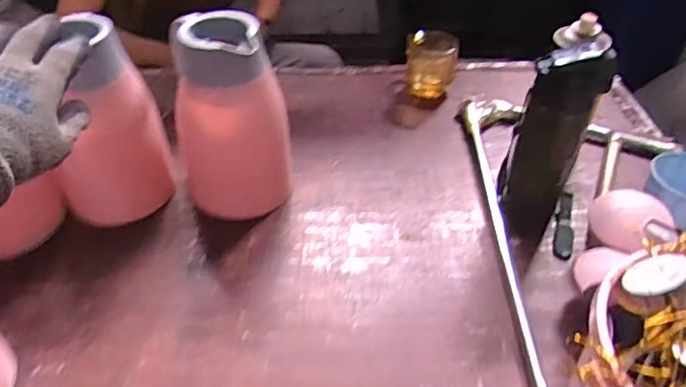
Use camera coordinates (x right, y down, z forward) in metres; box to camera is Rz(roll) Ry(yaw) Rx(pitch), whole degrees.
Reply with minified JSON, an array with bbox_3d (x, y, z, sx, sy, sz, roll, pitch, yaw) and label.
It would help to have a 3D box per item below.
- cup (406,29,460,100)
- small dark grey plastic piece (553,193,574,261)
[{"bbox_3d":[0.146,-0.216,0.912,0.083,0.088,0.083,5,43,6],"label":"cup"},{"bbox_3d":[0.280,0.040,0.689,0.022,0.006,0.108,-9,42,34],"label":"small dark grey plastic piece"}]

